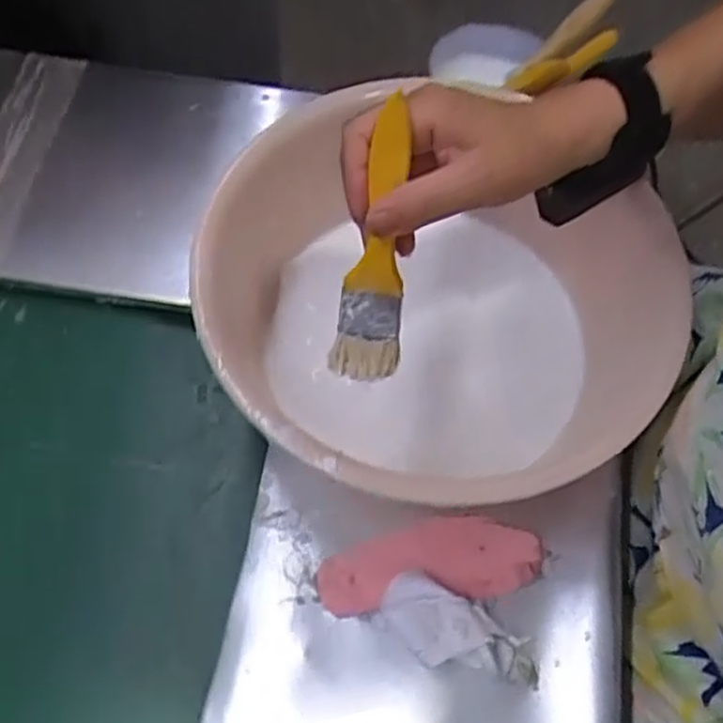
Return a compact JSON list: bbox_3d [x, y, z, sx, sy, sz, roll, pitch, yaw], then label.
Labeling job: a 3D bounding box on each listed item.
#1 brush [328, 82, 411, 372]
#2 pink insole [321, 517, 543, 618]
[{"bbox_3d":[0.009,-0.057,0.406,0.036,0.150,0.010,7,30,0],"label":"brush"},{"bbox_3d":[0.046,0.135,0.509,0.149,0.007,0.054,-6,62,-7],"label":"pink insole"}]

